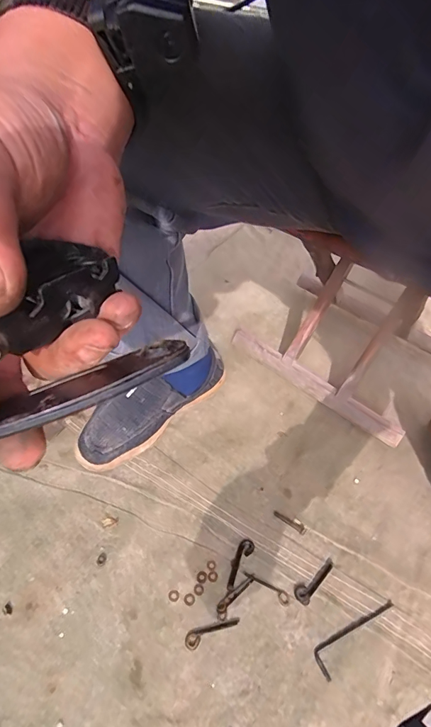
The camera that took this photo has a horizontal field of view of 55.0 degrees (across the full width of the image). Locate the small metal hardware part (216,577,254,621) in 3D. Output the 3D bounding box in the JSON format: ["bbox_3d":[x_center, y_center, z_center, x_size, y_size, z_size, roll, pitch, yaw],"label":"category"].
[{"bbox_3d":[0.023,0.268,0.478,0.014,0.004,0.058,37,52,27],"label":"small metal hardware part"}]

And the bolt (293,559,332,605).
[{"bbox_3d":[0.118,0.257,0.495,0.019,0.004,0.065,34,51,25],"label":"bolt"}]

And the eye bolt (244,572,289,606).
[{"bbox_3d":[0.059,0.263,0.486,0.057,0.004,0.013,25,48,17],"label":"eye bolt"}]

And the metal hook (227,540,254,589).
[{"bbox_3d":[0.028,0.242,0.503,0.017,0.004,0.063,25,48,17],"label":"metal hook"}]

